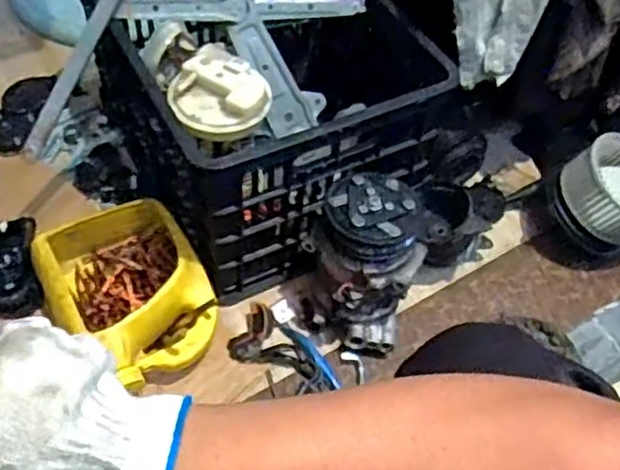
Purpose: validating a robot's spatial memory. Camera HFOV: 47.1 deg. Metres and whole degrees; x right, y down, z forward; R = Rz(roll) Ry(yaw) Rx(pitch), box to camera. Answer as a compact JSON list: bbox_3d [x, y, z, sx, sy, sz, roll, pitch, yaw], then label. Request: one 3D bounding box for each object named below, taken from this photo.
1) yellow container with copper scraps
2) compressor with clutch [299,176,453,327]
[{"bbox_3d":[-0.219,0.073,0.874,0.175,0.095,0.216,-25,58,-21],"label":"yellow container with copper scraps"},{"bbox_3d":[0.068,0.024,0.868,0.116,0.163,0.120,-17,56,-16],"label":"compressor with clutch"}]

